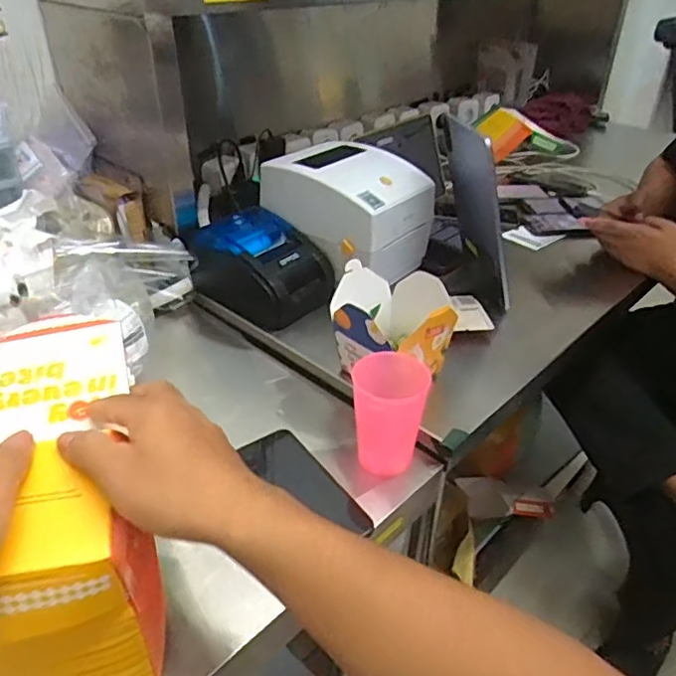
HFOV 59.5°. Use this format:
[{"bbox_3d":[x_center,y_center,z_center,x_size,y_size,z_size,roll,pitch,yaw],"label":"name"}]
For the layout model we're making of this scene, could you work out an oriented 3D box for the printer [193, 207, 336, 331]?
[{"bbox_3d":[-0.107,-0.102,0.848,0.179,0.104,0.138,29,43,35],"label":"printer"}]

